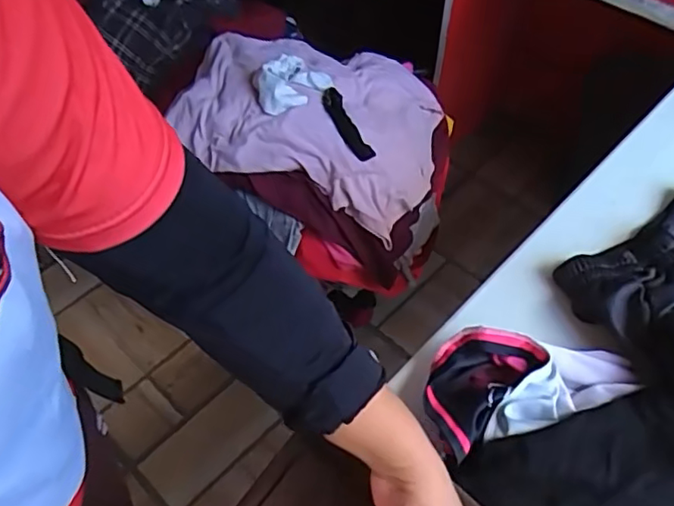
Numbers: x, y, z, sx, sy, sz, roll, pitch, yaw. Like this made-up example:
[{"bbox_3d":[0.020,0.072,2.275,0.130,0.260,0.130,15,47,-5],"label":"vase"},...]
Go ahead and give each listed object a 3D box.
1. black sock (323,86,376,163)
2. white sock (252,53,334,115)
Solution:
[{"bbox_3d":[0.015,-0.223,1.049,0.043,0.019,0.154,-23,73,-17],"label":"black sock"},{"bbox_3d":[-0.082,-0.298,1.038,0.095,0.058,0.148,25,57,18],"label":"white sock"}]

